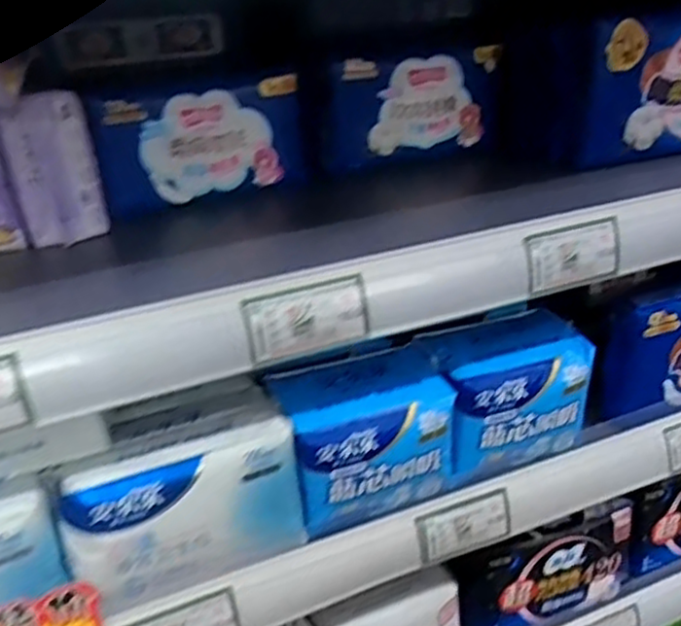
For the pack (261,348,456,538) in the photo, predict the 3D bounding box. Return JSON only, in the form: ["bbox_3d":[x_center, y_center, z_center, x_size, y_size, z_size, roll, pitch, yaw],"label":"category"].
[{"bbox_3d":[0.015,0.077,0.450,0.102,0.080,0.071,-16,29,-20],"label":"pack"}]

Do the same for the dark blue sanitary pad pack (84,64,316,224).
[{"bbox_3d":[-0.094,-0.122,0.489,0.153,0.079,0.051,-18,30,-23],"label":"dark blue sanitary pad pack"}]

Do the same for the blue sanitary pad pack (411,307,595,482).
[{"bbox_3d":[0.110,0.052,0.483,0.111,0.081,0.069,-14,29,-17],"label":"blue sanitary pad pack"}]

